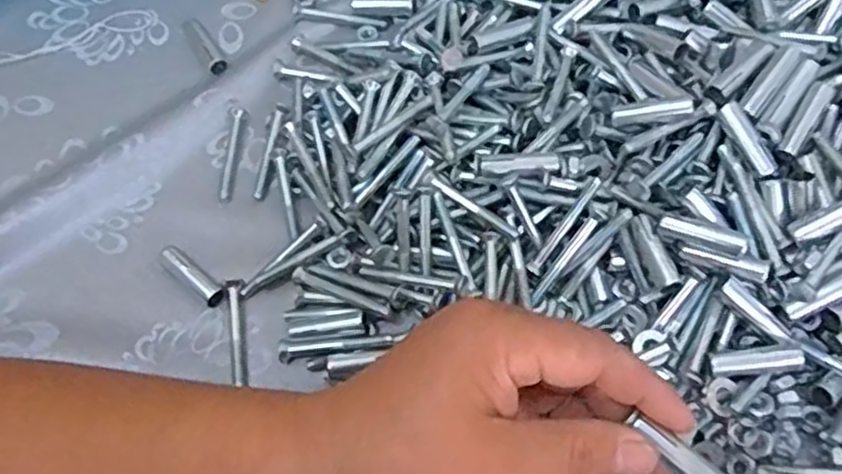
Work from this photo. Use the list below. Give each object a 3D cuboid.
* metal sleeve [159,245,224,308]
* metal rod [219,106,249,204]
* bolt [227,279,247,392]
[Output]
[{"bbox_3d":[-0.116,0.020,0.373,0.040,0.012,0.011,36,71,18],"label":"metal sleeve"},{"bbox_3d":[-0.105,-0.047,0.408,0.009,0.004,0.060,1,64,3],"label":"metal rod"},{"bbox_3d":[-0.090,0.047,0.360,0.007,0.008,0.054,-8,64,-1],"label":"bolt"}]

